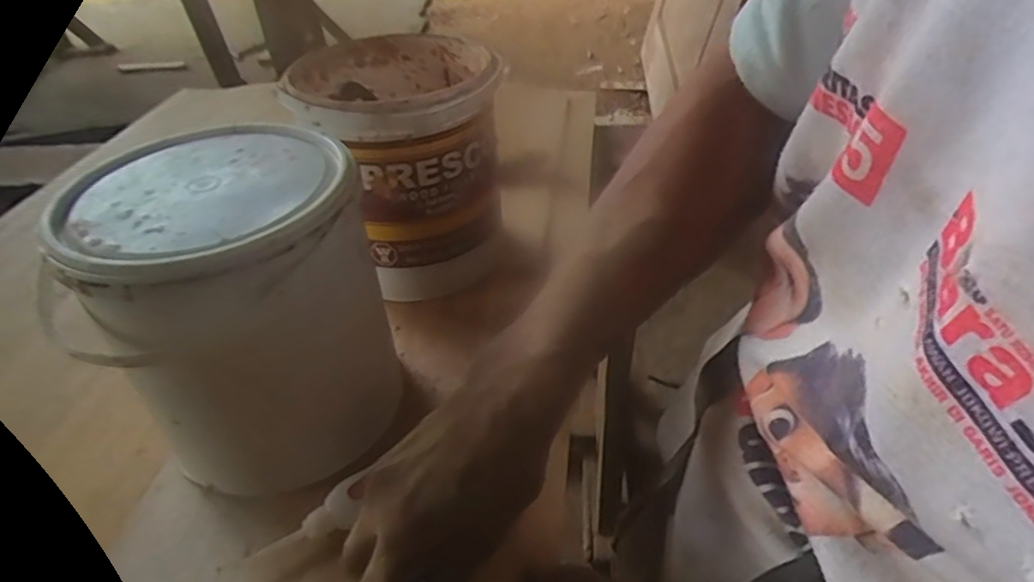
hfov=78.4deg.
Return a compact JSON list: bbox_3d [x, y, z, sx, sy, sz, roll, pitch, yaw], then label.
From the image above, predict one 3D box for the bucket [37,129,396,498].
[{"bbox_3d":[-0.181,0.008,0.433,0.168,0.203,0.171,-18,44,-14],"label":"bucket"}]

